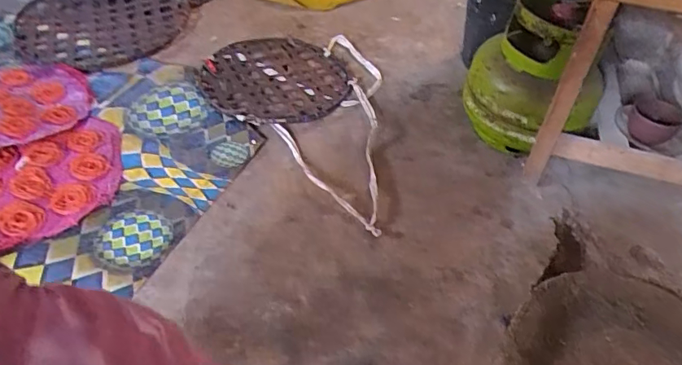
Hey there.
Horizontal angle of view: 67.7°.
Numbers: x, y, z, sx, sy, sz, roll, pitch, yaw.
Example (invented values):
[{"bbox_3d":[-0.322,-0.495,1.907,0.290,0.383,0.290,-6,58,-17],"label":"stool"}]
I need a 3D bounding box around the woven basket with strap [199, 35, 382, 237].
[{"bbox_3d":[-0.032,-0.201,1.176,0.425,0.043,0.722,-32,56,-30],"label":"woven basket with strap"}]

